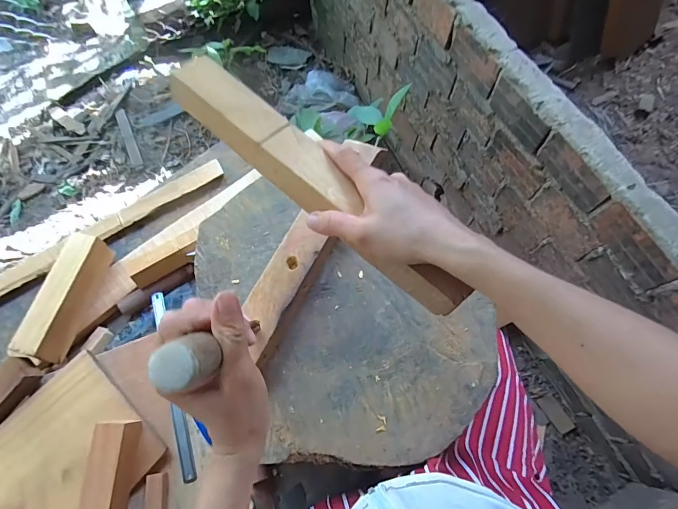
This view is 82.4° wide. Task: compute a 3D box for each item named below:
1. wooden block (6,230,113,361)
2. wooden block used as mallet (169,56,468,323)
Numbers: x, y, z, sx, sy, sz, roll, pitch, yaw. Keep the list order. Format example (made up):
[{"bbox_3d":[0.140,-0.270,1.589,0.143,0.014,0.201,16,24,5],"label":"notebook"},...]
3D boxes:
[{"bbox_3d":[-0.461,0.069,0.654,0.050,0.067,0.213,12,68,5],"label":"wooden block"},{"bbox_3d":[-0.019,-0.067,0.349,0.323,0.028,0.050,43,76,8],"label":"wooden block used as mallet"}]

